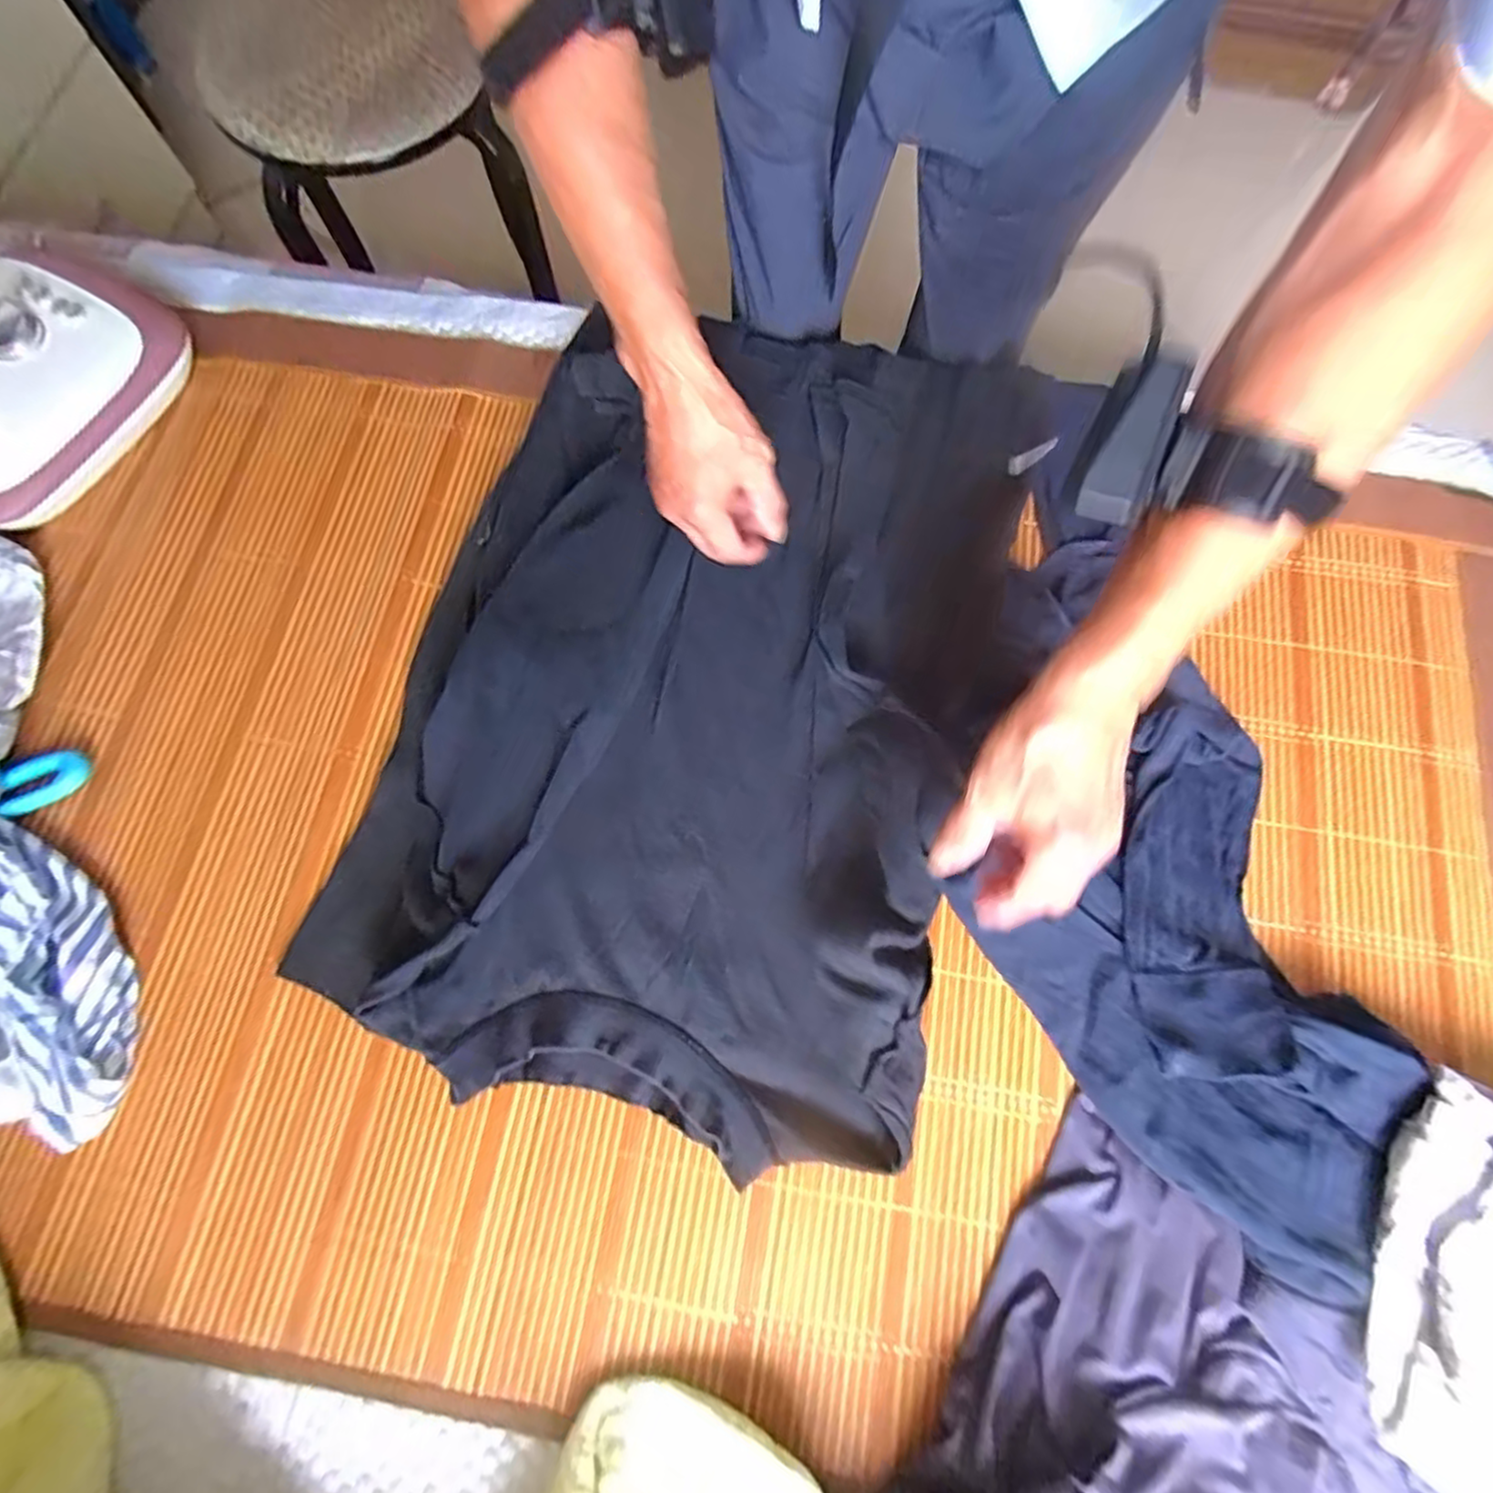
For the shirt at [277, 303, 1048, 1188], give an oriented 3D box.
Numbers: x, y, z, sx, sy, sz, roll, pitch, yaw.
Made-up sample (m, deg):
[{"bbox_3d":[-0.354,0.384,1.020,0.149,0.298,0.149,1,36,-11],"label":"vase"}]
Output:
[{"bbox_3d":[-0.026,-0.073,0.494,0.409,0.053,0.615,18,75,5],"label":"shirt"}]

